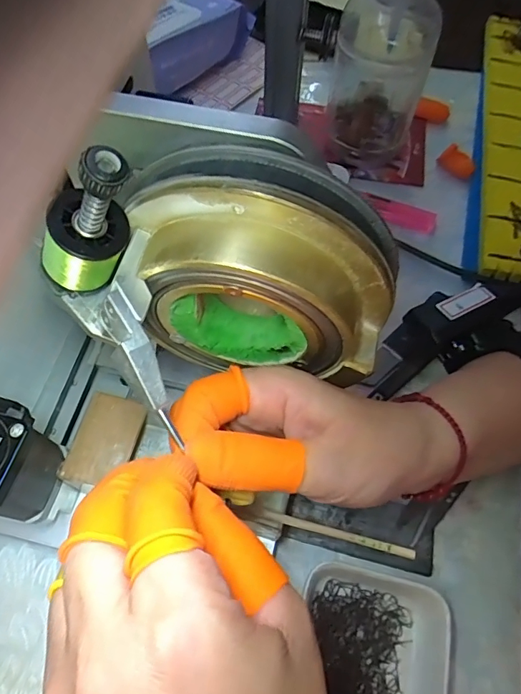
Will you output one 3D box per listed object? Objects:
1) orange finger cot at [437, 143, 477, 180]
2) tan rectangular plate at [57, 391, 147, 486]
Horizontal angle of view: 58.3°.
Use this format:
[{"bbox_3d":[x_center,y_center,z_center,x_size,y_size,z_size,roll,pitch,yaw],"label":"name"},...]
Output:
[{"bbox_3d":[0.178,-0.167,0.424,0.017,0.015,0.031,-36,70,-17],"label":"orange finger cot"},{"bbox_3d":[-0.086,0.051,0.260,0.034,0.004,0.049,16,65,6],"label":"tan rectangular plate"}]

